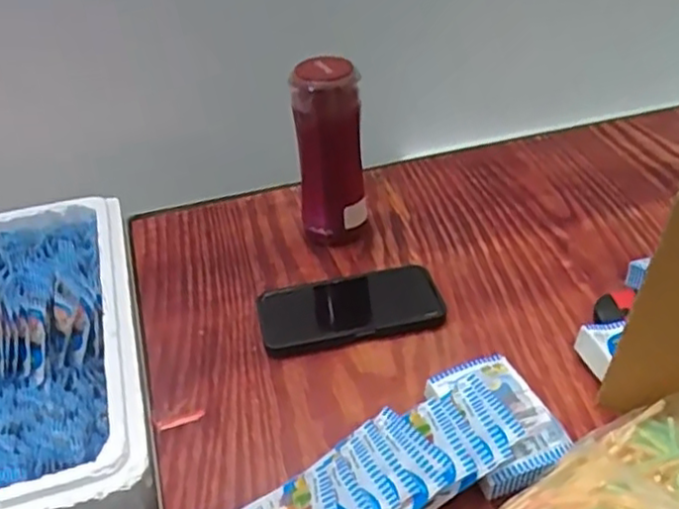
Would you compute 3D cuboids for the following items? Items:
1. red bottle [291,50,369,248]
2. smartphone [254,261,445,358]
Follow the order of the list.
[{"bbox_3d":[-0.010,-0.101,0.702,0.066,0.196,0.061,-4,37,0],"label":"red bottle"},{"bbox_3d":[0.011,0.051,0.649,0.168,0.013,0.091,-10,37,-7],"label":"smartphone"}]

